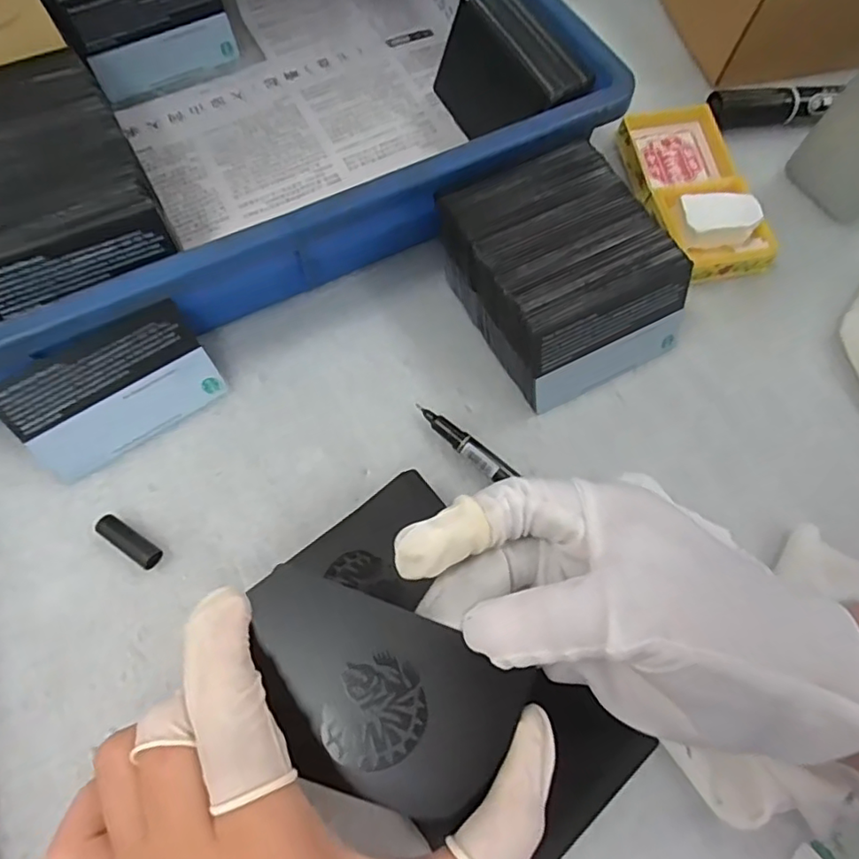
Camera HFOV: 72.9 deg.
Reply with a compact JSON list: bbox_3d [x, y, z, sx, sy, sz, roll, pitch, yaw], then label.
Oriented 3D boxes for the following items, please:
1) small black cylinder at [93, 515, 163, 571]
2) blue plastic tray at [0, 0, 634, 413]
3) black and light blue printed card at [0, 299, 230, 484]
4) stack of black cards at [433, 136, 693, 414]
[{"bbox_3d":[-0.132,0.049,0.256,0.032,0.009,0.009,32,71,10],"label":"small black cylinder"},{"bbox_3d":[-0.113,-0.178,0.311,0.367,0.070,0.247,-25,72,-11],"label":"blue plastic tray"},{"bbox_3d":[-0.143,-0.017,0.265,0.084,0.053,0.004,-32,33,-15],"label":"black and light blue printed card"},{"bbox_3d":[0.064,-0.074,0.286,0.092,0.054,0.101,-26,72,-11],"label":"stack of black cards"}]

